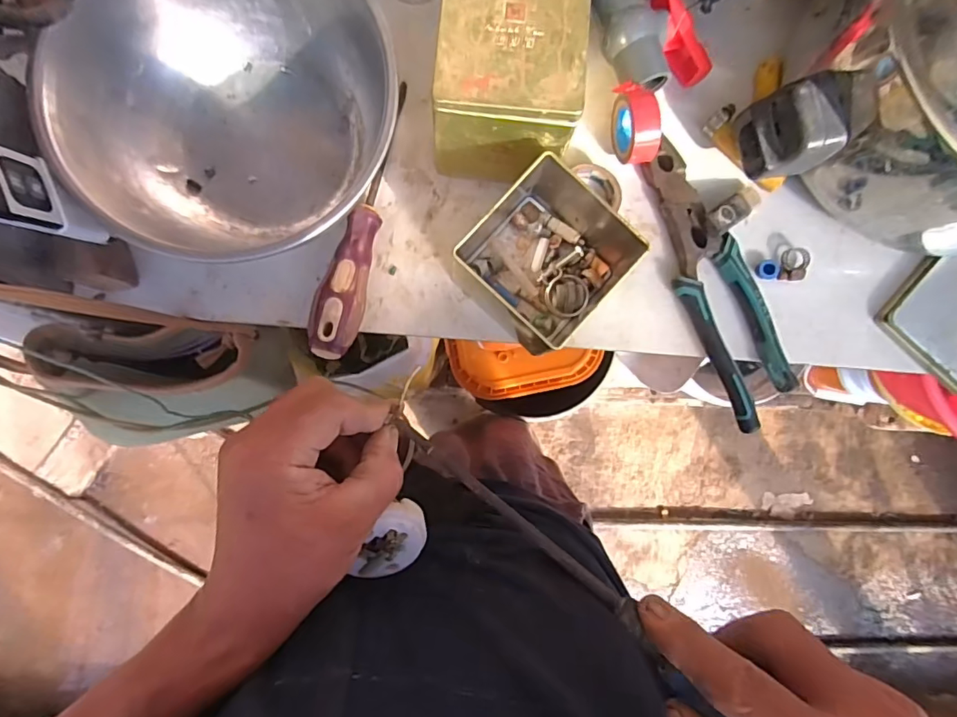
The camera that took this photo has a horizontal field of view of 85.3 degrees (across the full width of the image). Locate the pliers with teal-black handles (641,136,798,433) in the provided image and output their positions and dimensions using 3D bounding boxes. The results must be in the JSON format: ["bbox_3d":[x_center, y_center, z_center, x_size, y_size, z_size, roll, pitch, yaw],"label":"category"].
[{"bbox_3d":[0.168,-0.053,0.369,0.049,0.024,0.201,-23,93,-3],"label":"pliers with teal-black handles"}]

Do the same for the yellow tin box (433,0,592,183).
[{"bbox_3d":[0.016,-0.171,0.322,0.086,0.077,0.104,6,91,-4],"label":"yellow tin box"}]

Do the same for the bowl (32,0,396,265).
[{"bbox_3d":[-0.151,-0.162,0.332,0.185,0.085,0.170,0,92,-4],"label":"bowl"}]

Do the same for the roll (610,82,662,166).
[{"bbox_3d":[0.107,-0.160,0.359,0.019,0.041,0.049,-12,92,-3],"label":"roll"}]

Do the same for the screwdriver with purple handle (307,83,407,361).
[{"bbox_3d":[-0.081,-0.095,0.354,0.031,0.037,0.192,11,91,-4],"label":"screwdriver with purple handle"}]

